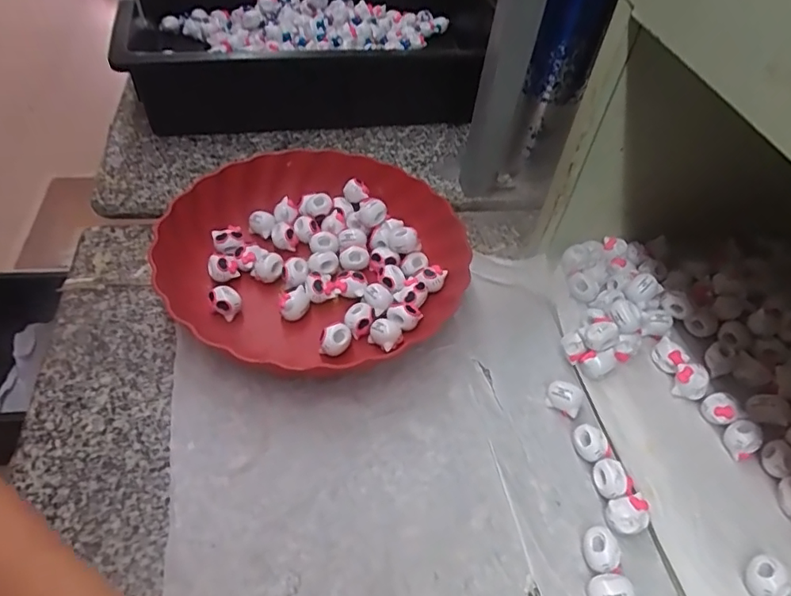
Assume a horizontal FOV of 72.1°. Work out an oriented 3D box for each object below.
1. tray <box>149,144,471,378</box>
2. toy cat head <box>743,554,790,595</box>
[{"bbox_3d":[-0.068,-0.043,0.459,0.243,0.038,0.237,-6,50,-12],"label":"tray"},{"bbox_3d":[0.212,0.163,0.311,0.019,0.019,0.026,-7,50,-13],"label":"toy cat head"}]

